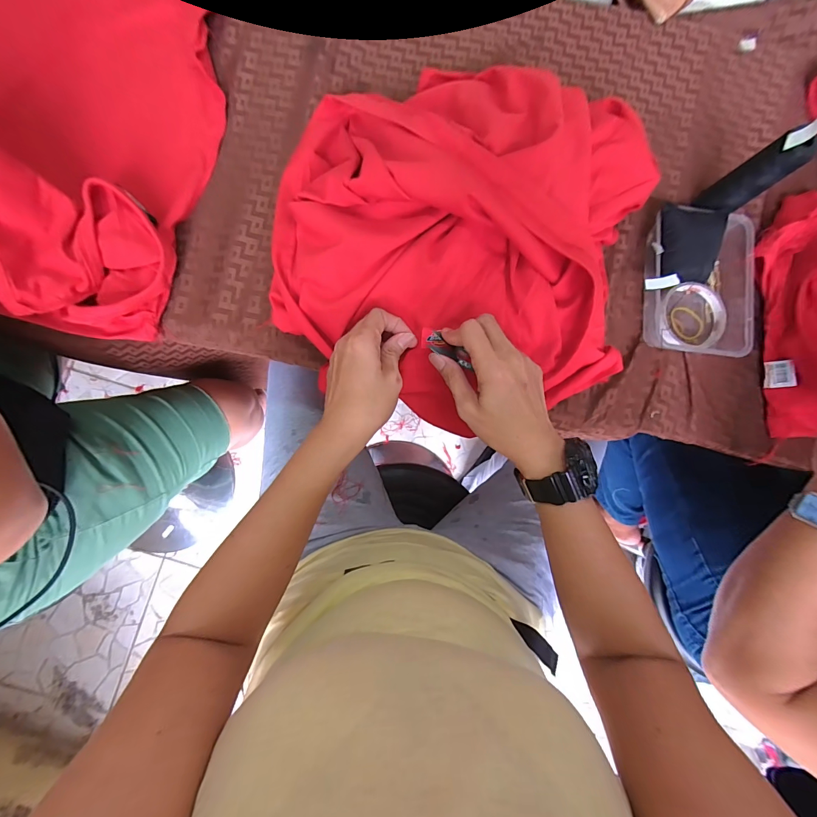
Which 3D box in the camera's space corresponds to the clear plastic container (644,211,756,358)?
[{"bbox_3d":[0.350,-0.145,0.431,0.126,0.034,0.166,-1,85,-3],"label":"clear plastic container"}]

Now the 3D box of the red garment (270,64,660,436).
[{"bbox_3d":[0.056,-0.183,0.372,0.387,0.086,0.371,0,85,-4],"label":"red garment"}]

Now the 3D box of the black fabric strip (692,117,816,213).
[{"bbox_3d":[0.381,-0.255,0.397,0.030,0.118,0.038,-38,89,-6],"label":"black fabric strip"}]

